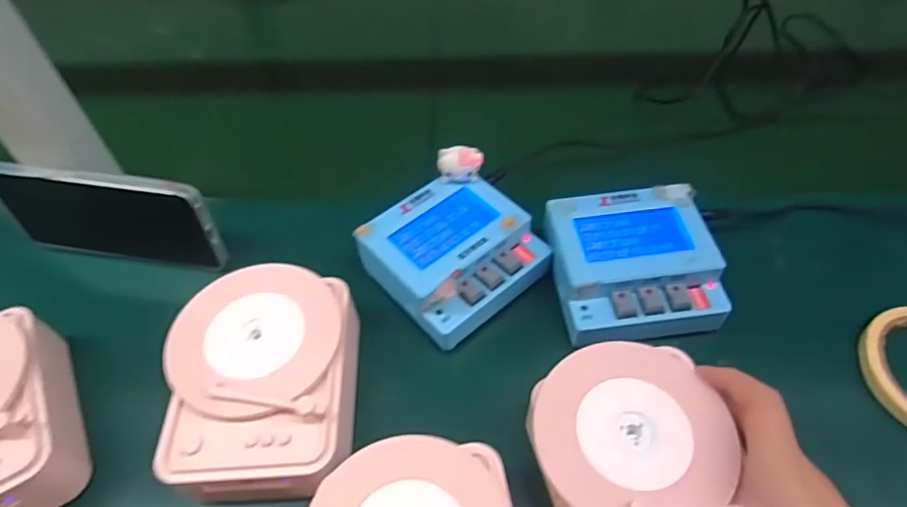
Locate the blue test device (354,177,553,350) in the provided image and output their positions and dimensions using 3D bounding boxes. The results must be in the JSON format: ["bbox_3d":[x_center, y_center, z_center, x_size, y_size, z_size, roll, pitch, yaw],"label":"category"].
[{"bbox_3d":[0.000,0.004,0.394,0.108,0.053,0.101,-37,58,-24],"label":"blue test device"}]

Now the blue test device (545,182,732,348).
[{"bbox_3d":[0.121,0.007,0.375,0.104,0.041,0.099,-7,51,-2],"label":"blue test device"}]

